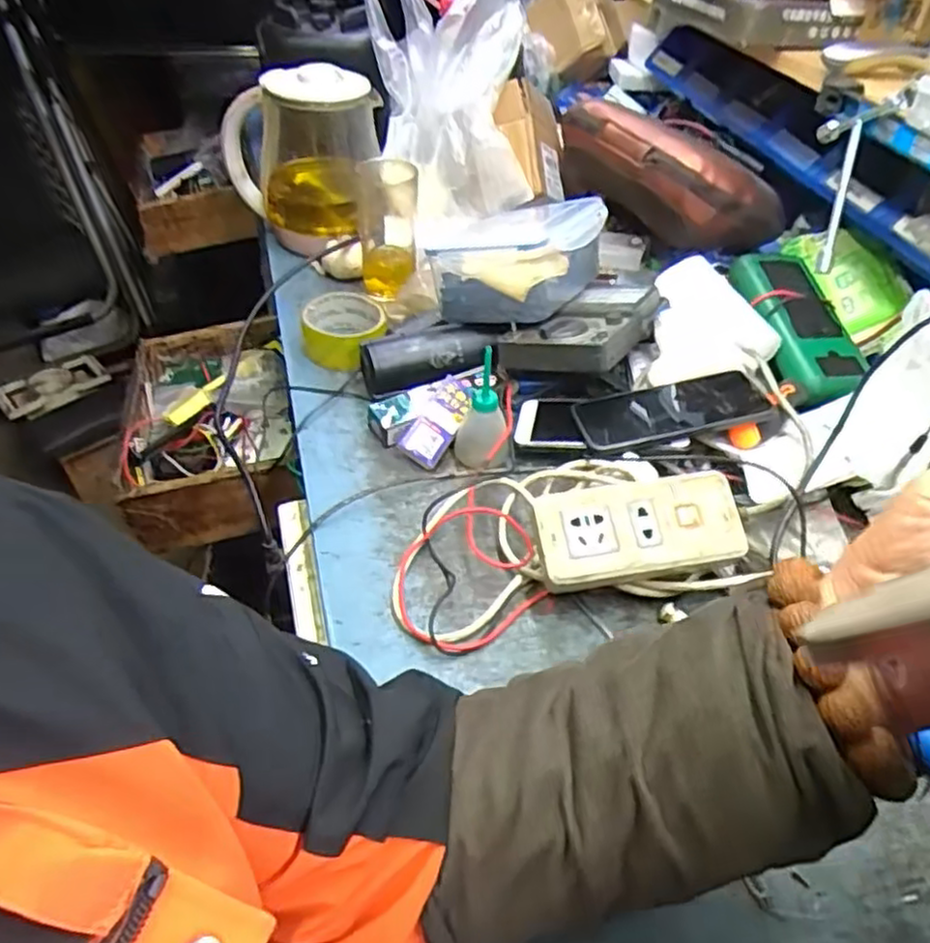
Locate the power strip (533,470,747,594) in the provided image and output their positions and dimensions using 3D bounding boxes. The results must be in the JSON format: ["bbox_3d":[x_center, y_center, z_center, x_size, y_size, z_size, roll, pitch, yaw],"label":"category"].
[{"bbox_3d":[0.128,0.048,0.544,0.149,0.039,0.073,-9,70,-6],"label":"power strip"}]

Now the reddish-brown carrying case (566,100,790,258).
[{"bbox_3d":[0.219,-0.337,0.835,0.279,0.106,0.096,30,50,24],"label":"reddish-brown carrying case"}]

